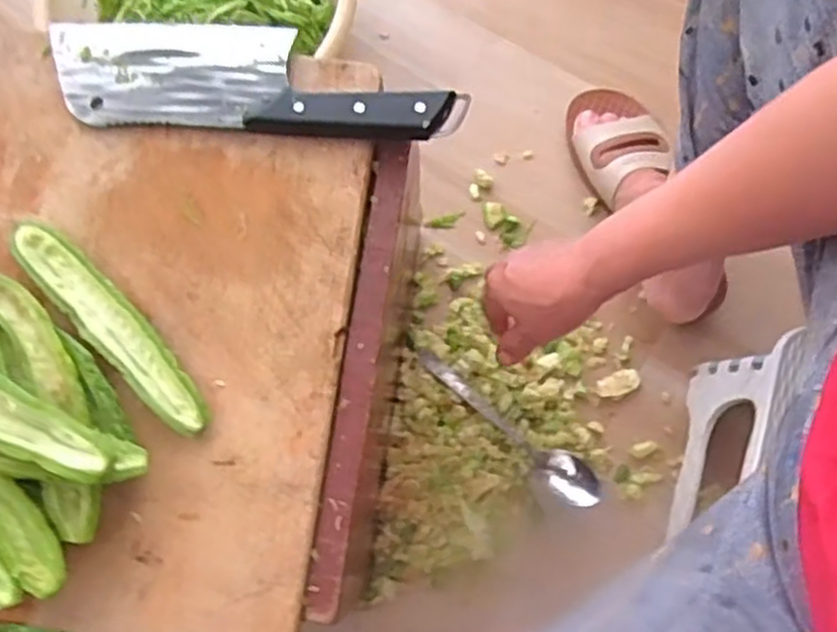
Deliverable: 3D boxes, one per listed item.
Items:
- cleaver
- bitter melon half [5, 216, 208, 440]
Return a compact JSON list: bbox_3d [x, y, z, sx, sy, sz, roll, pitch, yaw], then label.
[{"bbox_3d":[-0.118,-0.165,0.526,0.273,0.018,0.079,4,74,2],"label":"cleaver"},{"bbox_3d":[-0.192,0.005,0.483,0.174,0.011,0.034,43,79,11],"label":"bitter melon half"}]

